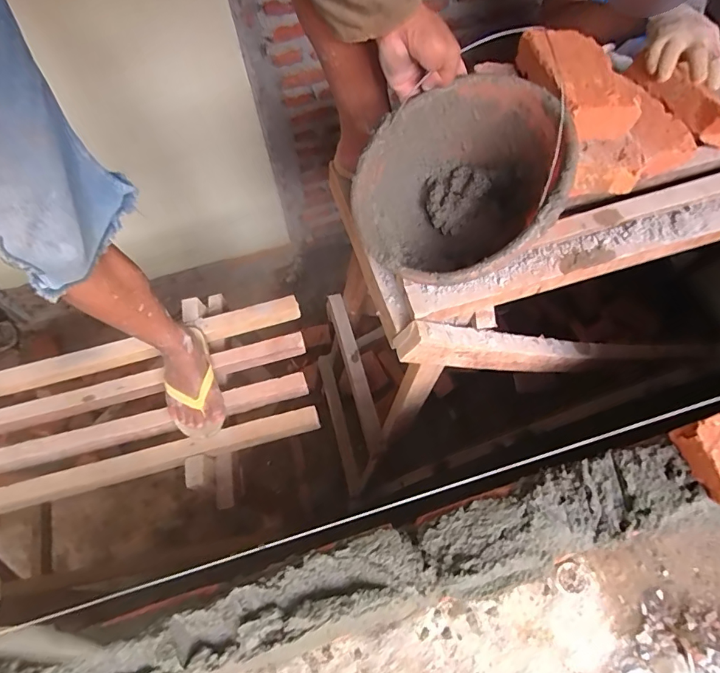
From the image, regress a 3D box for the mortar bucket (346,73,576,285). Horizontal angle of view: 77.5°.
[{"bbox_3d":[0.128,-0.167,0.561,0.252,0.170,0.217,-36,72,5],"label":"mortar bucket"}]

